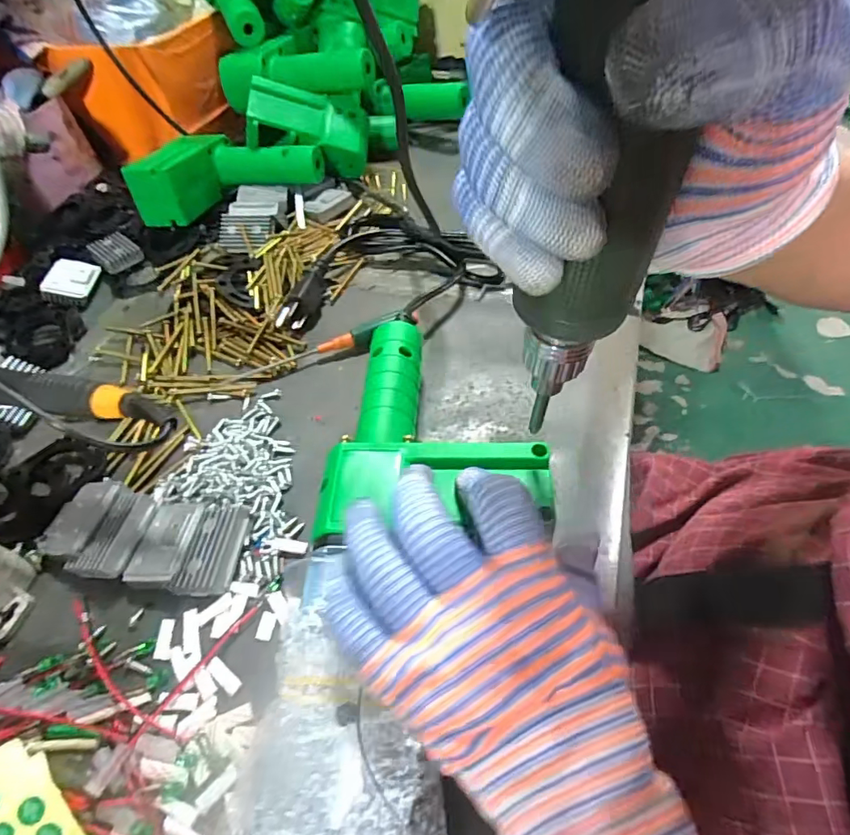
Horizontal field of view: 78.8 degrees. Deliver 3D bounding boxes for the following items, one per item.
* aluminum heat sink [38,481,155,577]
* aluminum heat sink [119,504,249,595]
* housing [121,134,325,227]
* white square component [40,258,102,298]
[{"bbox_3d":[-0.183,0.063,0.292,0.056,0.017,0.052,-2,51,2],"label":"aluminum heat sink"},{"bbox_3d":[-0.128,0.069,0.281,0.055,0.014,0.051,3,51,6],"label":"aluminum heat sink"},{"bbox_3d":[-0.192,-0.236,0.498,0.169,0.060,0.078,-23,54,-15],"label":"housing"},{"bbox_3d":[-0.300,-0.118,0.440,0.034,0.006,0.040,20,58,-14],"label":"white square component"}]

